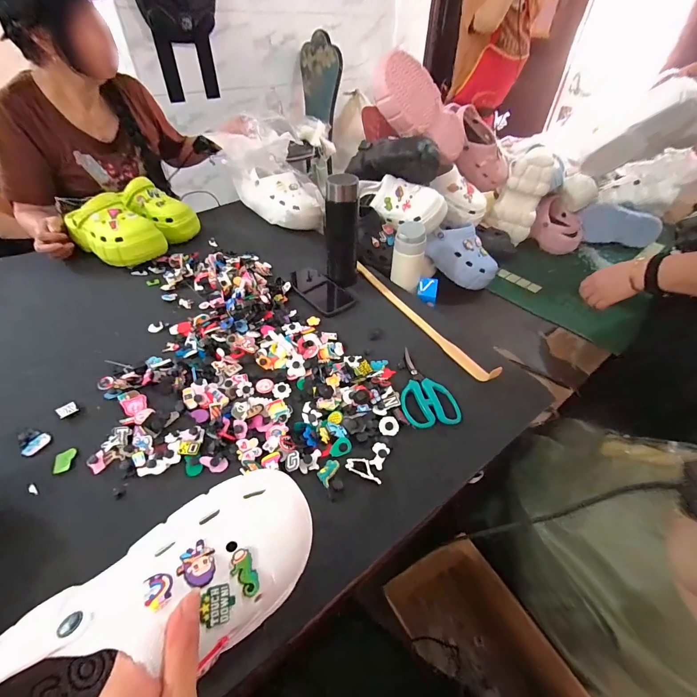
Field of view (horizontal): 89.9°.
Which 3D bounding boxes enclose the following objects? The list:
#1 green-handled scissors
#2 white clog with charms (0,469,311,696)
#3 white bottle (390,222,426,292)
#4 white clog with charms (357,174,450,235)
[{"bbox_3d":[0.112,0.057,0.540,0.084,0.006,0.145,-9,45,-11],"label":"green-handled scissors"},{"bbox_3d":[-0.144,0.186,0.267,0.249,0.083,0.116,-30,52,-20],"label":"white clog with charms"},{"bbox_3d":[0.127,-0.192,0.730,0.066,0.130,0.051,19,46,17],"label":"white bottle"},{"bbox_3d":[0.115,-0.350,0.829,0.227,0.086,0.099,25,48,22],"label":"white clog with charms"}]

